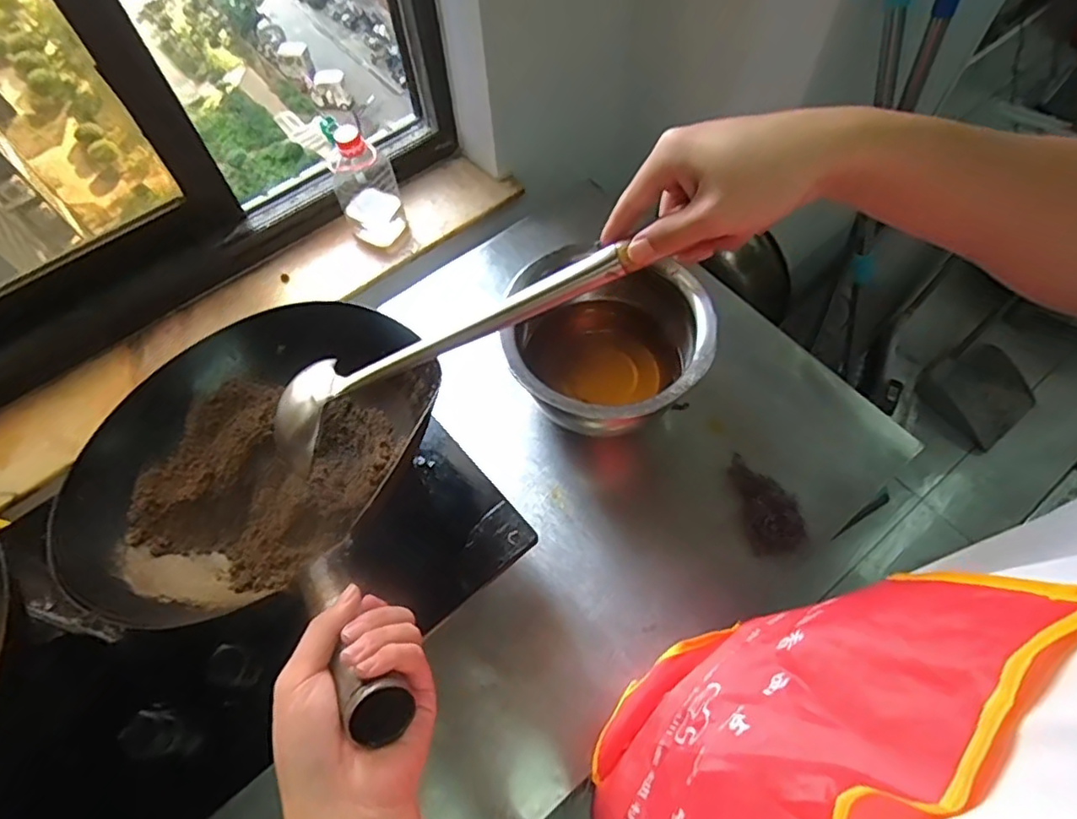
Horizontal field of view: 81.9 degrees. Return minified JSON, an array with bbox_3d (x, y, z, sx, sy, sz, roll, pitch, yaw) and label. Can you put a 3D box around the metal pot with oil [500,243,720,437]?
[{"bbox_3d":[0.083,-0.073,0.820,0.262,0.130,0.238,17,63,11],"label":"metal pot with oil"}]

